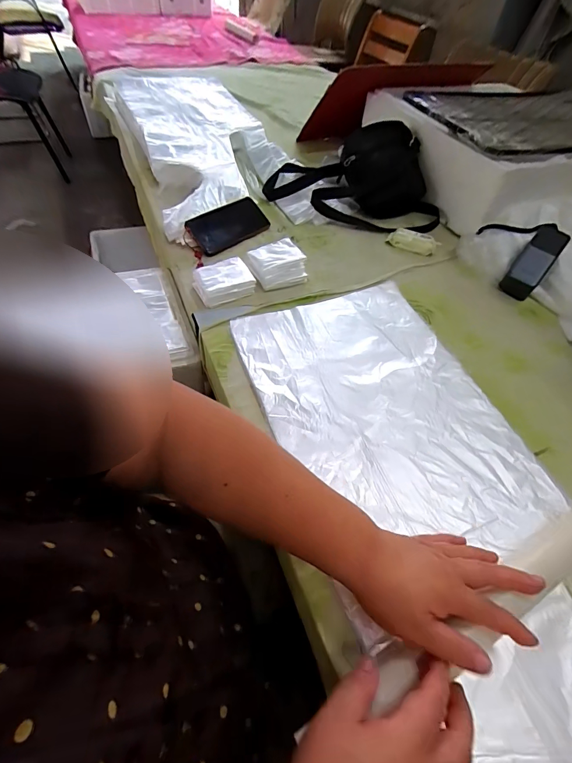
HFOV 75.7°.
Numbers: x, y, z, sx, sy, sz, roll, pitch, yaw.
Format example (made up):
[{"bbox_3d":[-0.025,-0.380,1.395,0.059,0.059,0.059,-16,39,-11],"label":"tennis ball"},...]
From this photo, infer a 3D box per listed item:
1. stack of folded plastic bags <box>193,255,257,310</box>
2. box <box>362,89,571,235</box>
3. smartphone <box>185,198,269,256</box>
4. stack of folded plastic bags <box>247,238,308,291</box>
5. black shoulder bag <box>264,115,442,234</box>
[{"bbox_3d":[-0.106,-0.170,0.629,0.093,0.034,0.078,-17,56,-17],"label":"stack of folded plastic bags"},{"bbox_3d":[0.502,-0.528,0.855,0.473,0.175,0.429,-13,54,-15],"label":"box"},{"bbox_3d":[-0.109,-0.312,0.736,0.165,0.017,0.086,-35,90,-21],"label":"smartphone"},{"bbox_3d":[-0.017,-0.204,0.643,0.093,0.042,0.080,-16,55,-17],"label":"stack of folded plastic bags"},{"bbox_3d":[0.151,-0.441,0.788,0.380,0.136,0.195,19,53,9],"label":"black shoulder bag"}]

